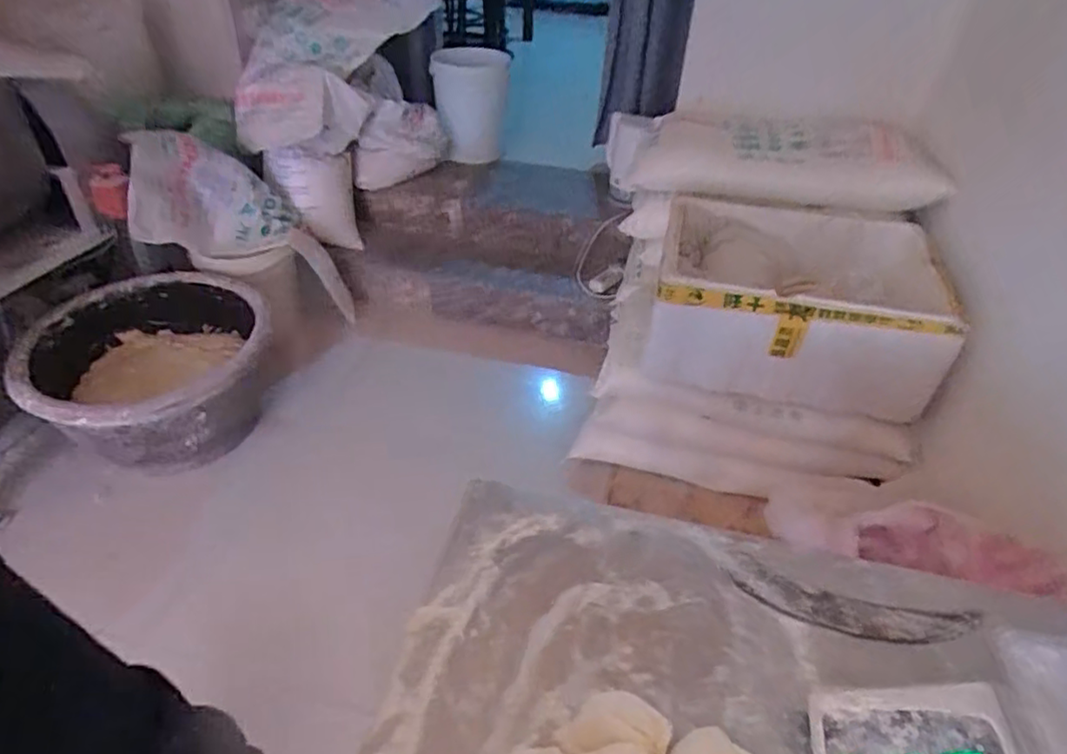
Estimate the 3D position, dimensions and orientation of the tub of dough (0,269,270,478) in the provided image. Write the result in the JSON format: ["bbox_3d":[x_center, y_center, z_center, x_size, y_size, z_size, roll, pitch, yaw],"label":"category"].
[{"bbox_3d":[-0.958,-0.019,1.672,0.544,0.298,0.562,2,39,-2],"label":"tub of dough"}]

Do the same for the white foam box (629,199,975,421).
[{"bbox_3d":[0.589,-0.167,1.503,0.633,0.294,0.419,10,40,8],"label":"white foam box"}]

